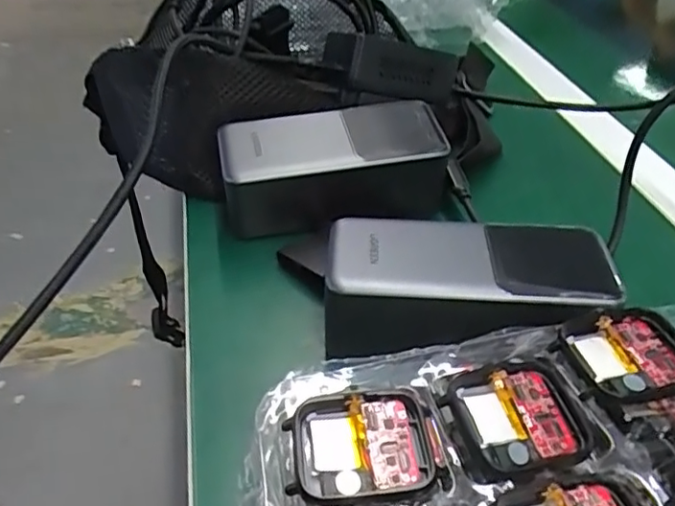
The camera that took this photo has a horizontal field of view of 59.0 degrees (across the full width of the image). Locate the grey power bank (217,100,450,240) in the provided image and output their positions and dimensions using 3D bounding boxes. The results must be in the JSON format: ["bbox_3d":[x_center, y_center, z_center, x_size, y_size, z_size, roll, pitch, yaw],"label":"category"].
[{"bbox_3d":[-0.002,-0.049,0.357,0.130,0.055,0.051,-10,42,-13],"label":"grey power bank"}]

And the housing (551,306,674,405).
[{"bbox_3d":[0.104,0.038,0.217,0.044,0.010,0.040,-10,42,-13],"label":"housing"}]

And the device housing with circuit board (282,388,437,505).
[{"bbox_3d":[0.007,0.061,0.190,0.045,0.005,0.037,-4,41,-7],"label":"device housing with circuit board"}]

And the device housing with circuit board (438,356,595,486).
[{"bbox_3d":[0.062,0.055,0.200,0.052,0.009,0.038,-12,42,-16],"label":"device housing with circuit board"}]

